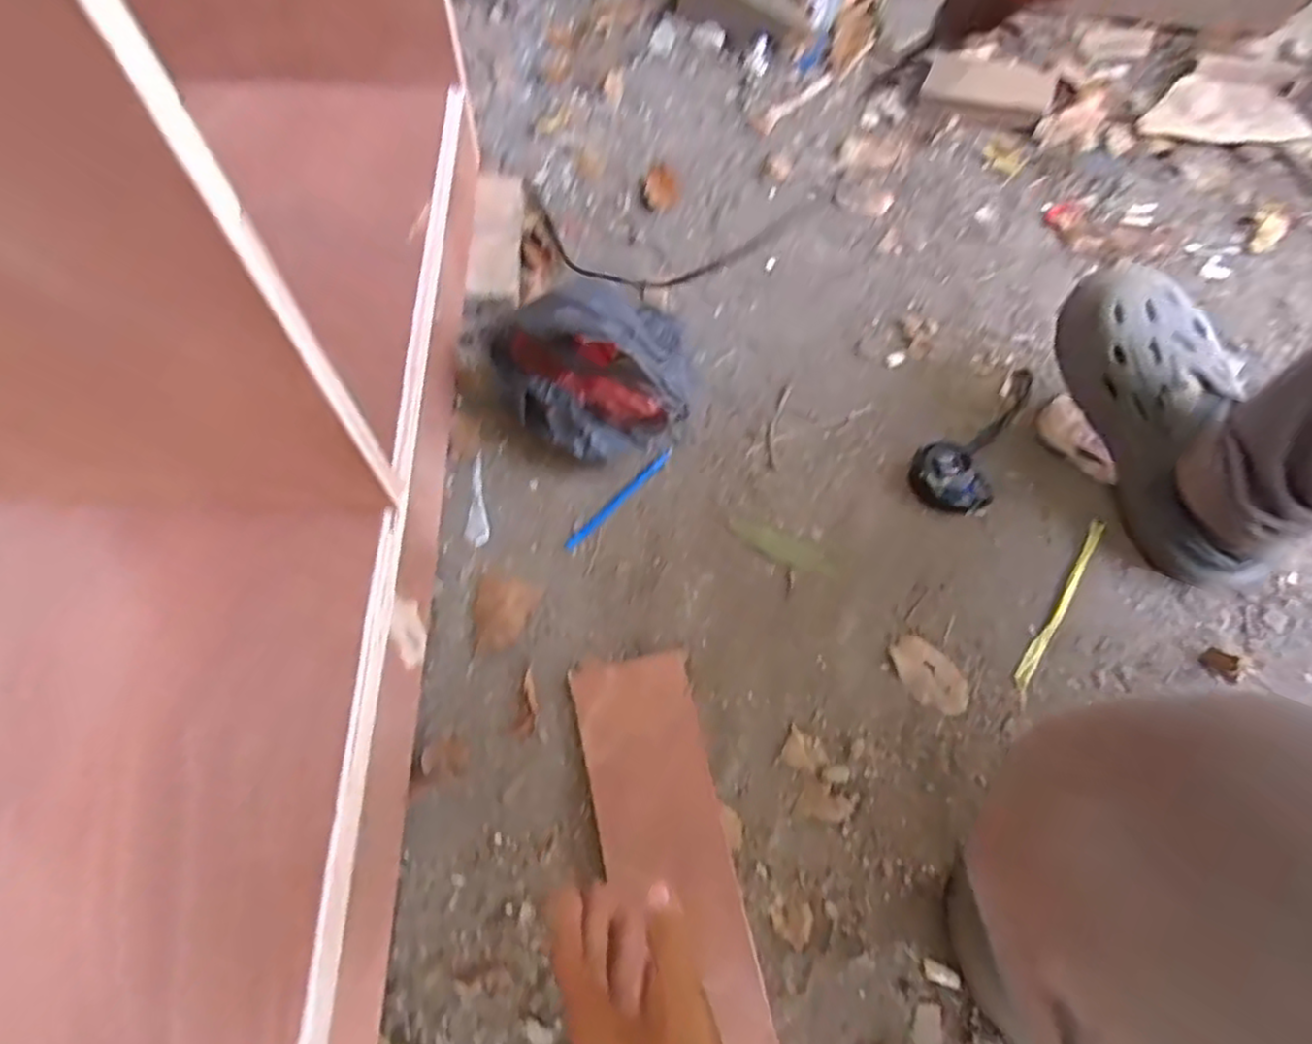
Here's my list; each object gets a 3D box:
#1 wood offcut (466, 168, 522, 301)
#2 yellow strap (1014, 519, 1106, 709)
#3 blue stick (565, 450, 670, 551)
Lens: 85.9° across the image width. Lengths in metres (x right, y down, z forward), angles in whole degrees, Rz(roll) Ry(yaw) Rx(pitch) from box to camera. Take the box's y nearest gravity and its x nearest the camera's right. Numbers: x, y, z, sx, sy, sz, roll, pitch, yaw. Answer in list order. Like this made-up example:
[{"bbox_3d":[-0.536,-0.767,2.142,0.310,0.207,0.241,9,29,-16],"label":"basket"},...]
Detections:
[{"bbox_3d":[-0.185,-0.334,0.814,0.058,0.021,0.187,-4,64,-1],"label":"wood offcut"},{"bbox_3d":[0.354,0.074,0.618,0.018,0.012,0.190,31,68,15],"label":"yellow strap"},{"bbox_3d":[-0.035,-0.022,0.676,0.010,0.007,0.139,39,71,18],"label":"blue stick"}]

